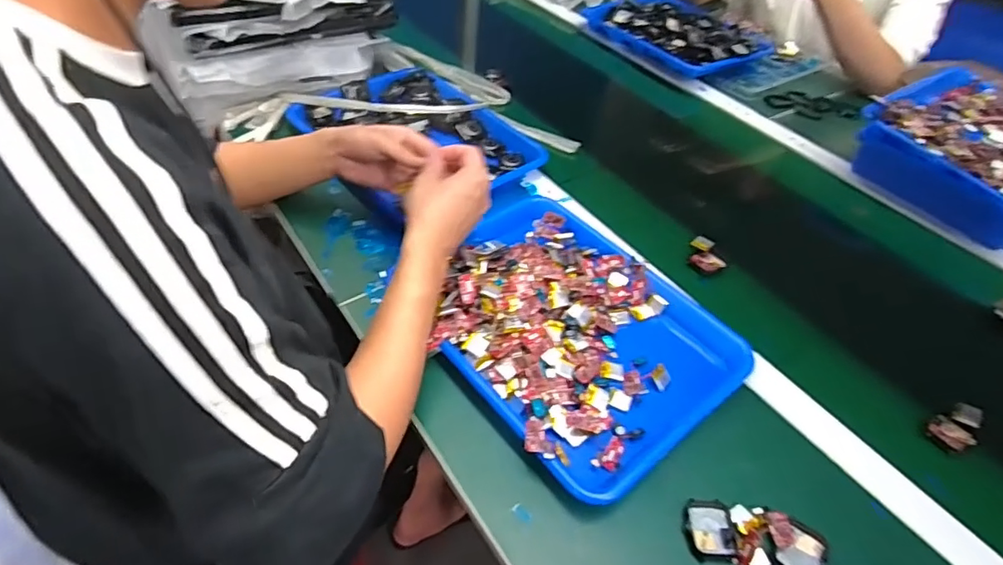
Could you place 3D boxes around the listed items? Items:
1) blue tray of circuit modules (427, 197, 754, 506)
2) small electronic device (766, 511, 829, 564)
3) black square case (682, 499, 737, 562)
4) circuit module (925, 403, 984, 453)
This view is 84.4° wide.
[{"bbox_3d":[0.060,0.036,0.585,0.252,0.046,0.341,-29,56,-28],"label":"blue tray of circuit modules"},{"bbox_3d":[0.239,0.216,0.451,0.048,0.011,0.045,27,51,19],"label":"small electronic device"},{"bbox_3d":[0.172,0.205,0.460,0.038,0.012,0.045,4,47,-1],"label":"black square case"},{"bbox_3d":[0.446,0.143,0.542,0.041,0.035,0.035,-15,50,-18],"label":"circuit module"}]

